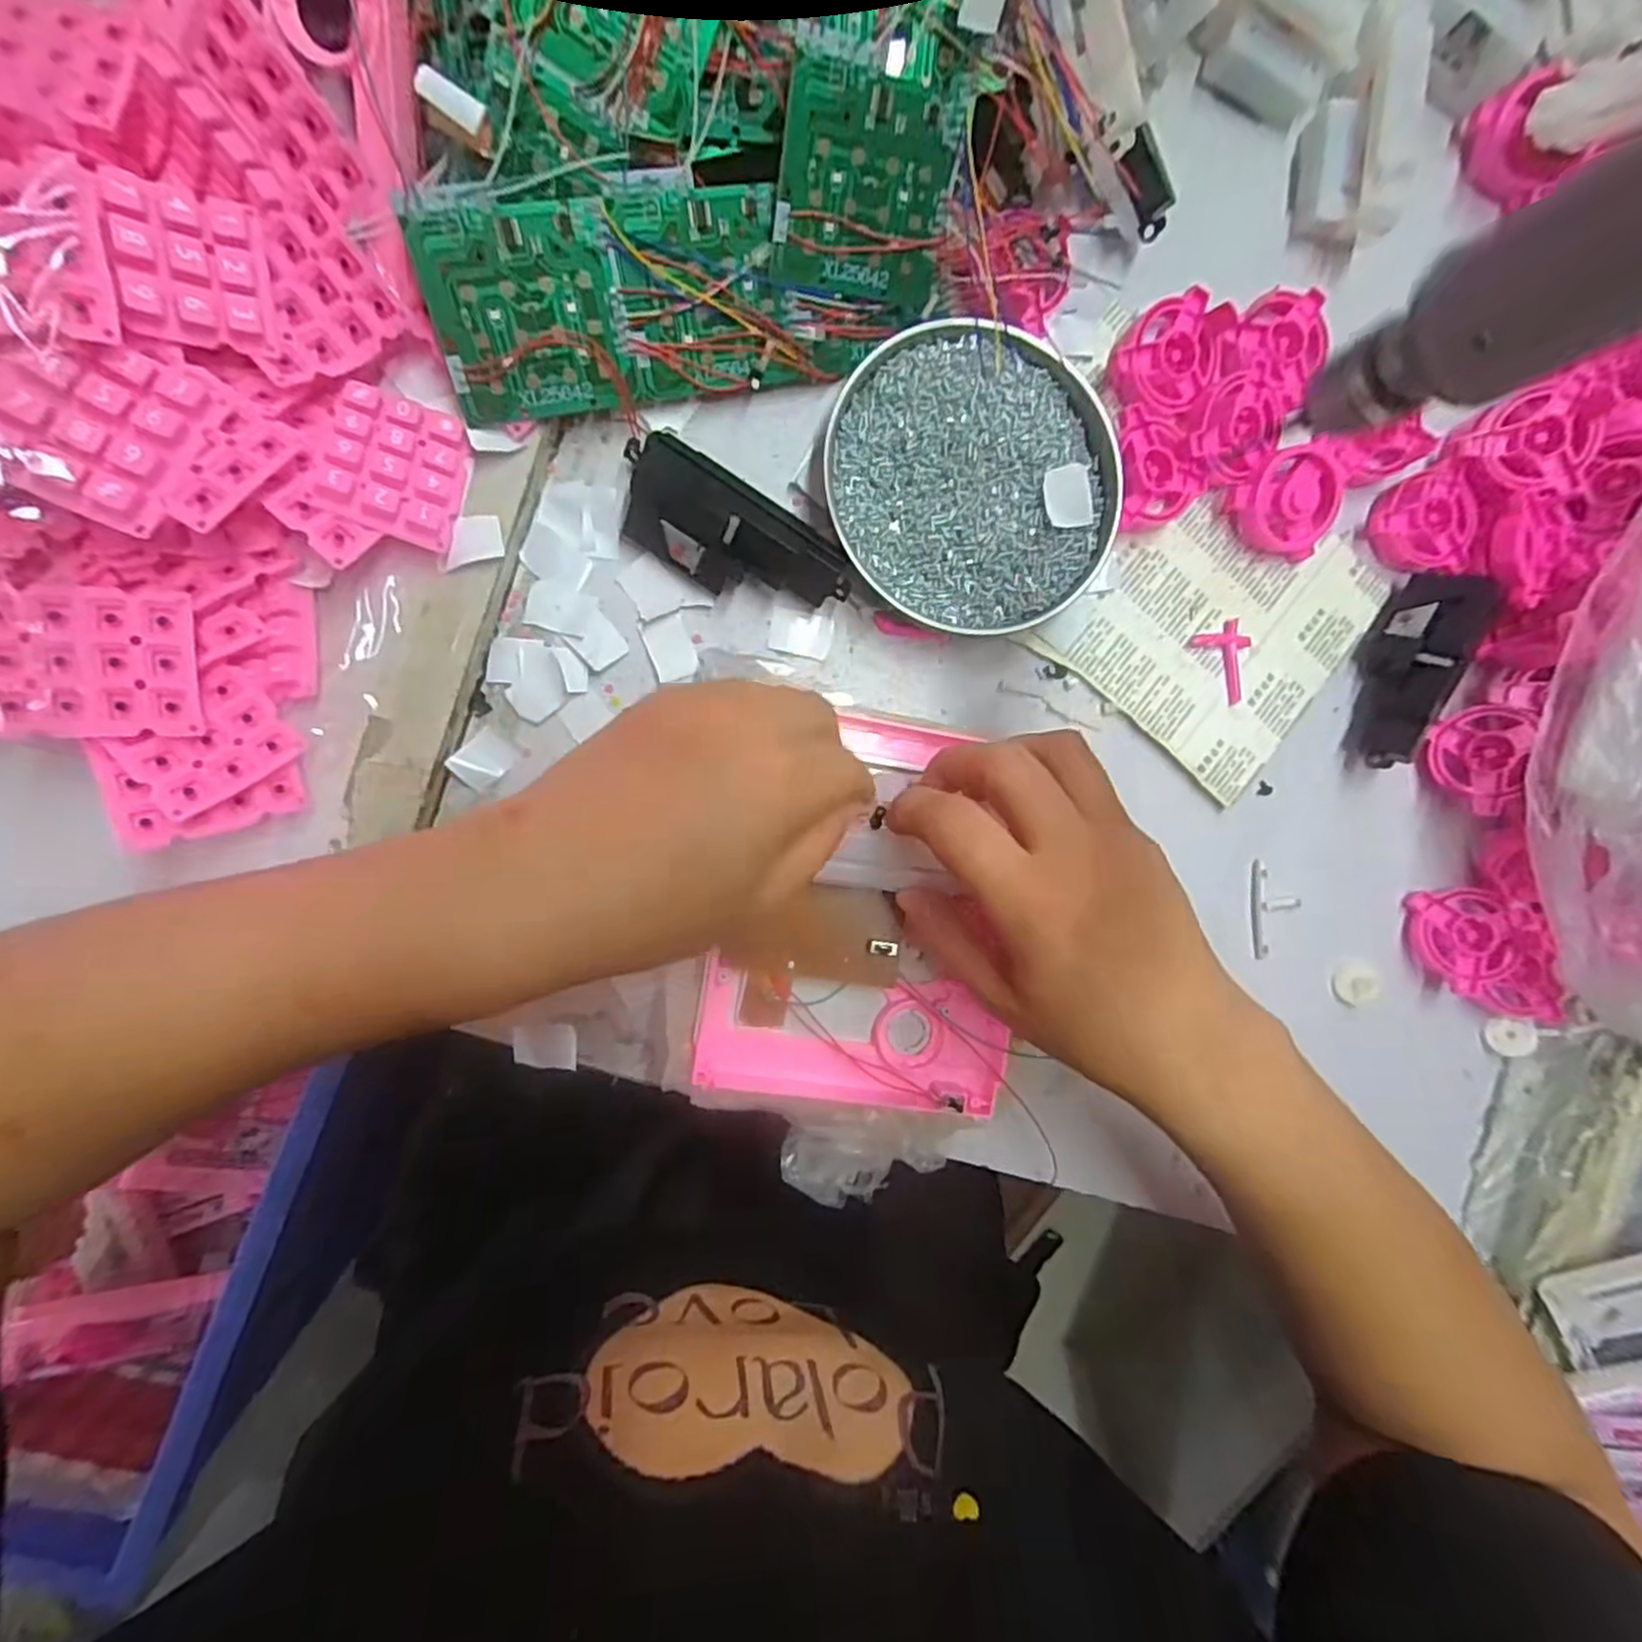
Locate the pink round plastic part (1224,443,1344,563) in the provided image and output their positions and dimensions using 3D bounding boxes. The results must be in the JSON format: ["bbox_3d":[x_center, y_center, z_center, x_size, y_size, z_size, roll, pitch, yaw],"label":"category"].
[{"bbox_3d":[0.233,-0.156,0.362,0.050,0.015,0.050,-3,111,-7],"label":"pink round plastic part"}]

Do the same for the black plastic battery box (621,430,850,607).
[{"bbox_3d":[-0.038,-0.124,0.321,0.101,0.019,0.046,25,112,-16],"label":"black plastic battery box"}]

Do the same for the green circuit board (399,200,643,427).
[{"bbox_3d":[-0.113,-0.195,0.287,0.069,0.005,0.069,-15,128,-13],"label":"green circuit board"}]

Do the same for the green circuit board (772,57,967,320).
[{"bbox_3d":[0.019,-0.250,0.294,0.069,0.004,0.071,-6,134,-17],"label":"green circuit board"}]

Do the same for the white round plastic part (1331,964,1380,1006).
[{"bbox_3d":[0.285,0.088,0.389,0.025,0.004,0.022,17,89,-9],"label":"white round plastic part"}]

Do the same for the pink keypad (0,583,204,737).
[{"bbox_3d":[-0.252,-0.055,0.252,0.057,0.006,0.050,-3,98,-29],"label":"pink keypad"}]

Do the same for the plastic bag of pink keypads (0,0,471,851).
[{"bbox_3d":[-0.255,-0.150,0.254,0.221,0.094,0.266,25,88,-9],"label":"plastic bag of pink keypads"}]

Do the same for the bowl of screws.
[{"bbox_3d":[0.069,-0.154,0.338,0.132,0.026,0.126,0,92,-8],"label":"bowl of screws"}]

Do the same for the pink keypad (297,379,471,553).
[{"bbox_3d":[-0.166,-0.140,0.285,0.047,0.009,0.057,13,74,-29],"label":"pink keypad"}]

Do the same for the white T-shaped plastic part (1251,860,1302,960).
[{"bbox_3d":[0.236,0.045,0.379,0.025,0.004,0.049,-5,93,-8],"label":"white T-shaped plastic part"}]

